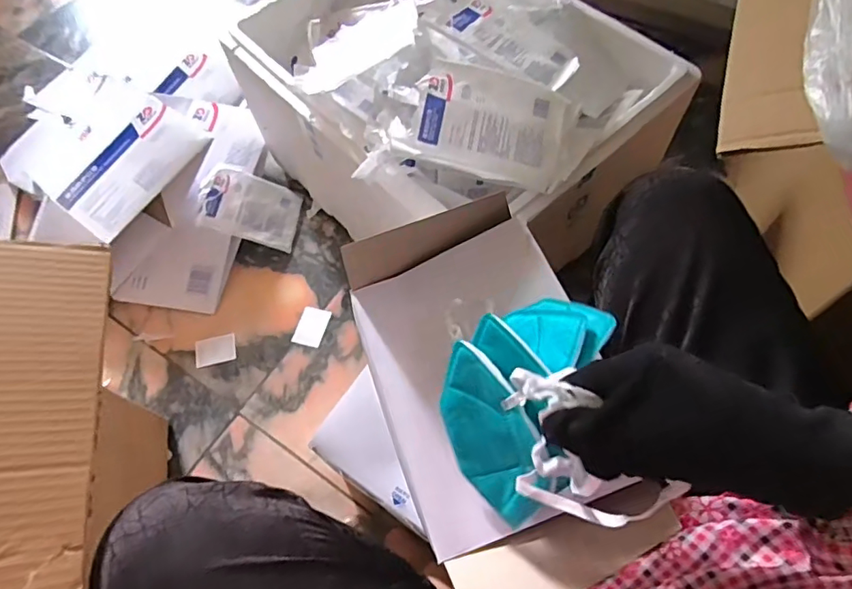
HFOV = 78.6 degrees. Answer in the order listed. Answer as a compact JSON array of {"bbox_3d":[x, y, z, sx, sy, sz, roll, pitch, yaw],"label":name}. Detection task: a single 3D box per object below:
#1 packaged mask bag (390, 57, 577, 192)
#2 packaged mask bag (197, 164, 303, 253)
[{"bbox_3d":[0.063,-0.191,0.595,0.206,0.072,0.123,7,63,8],"label":"packaged mask bag"},{"bbox_3d":[-0.323,-0.161,0.964,0.172,0.021,0.129,18,66,-21],"label":"packaged mask bag"}]

